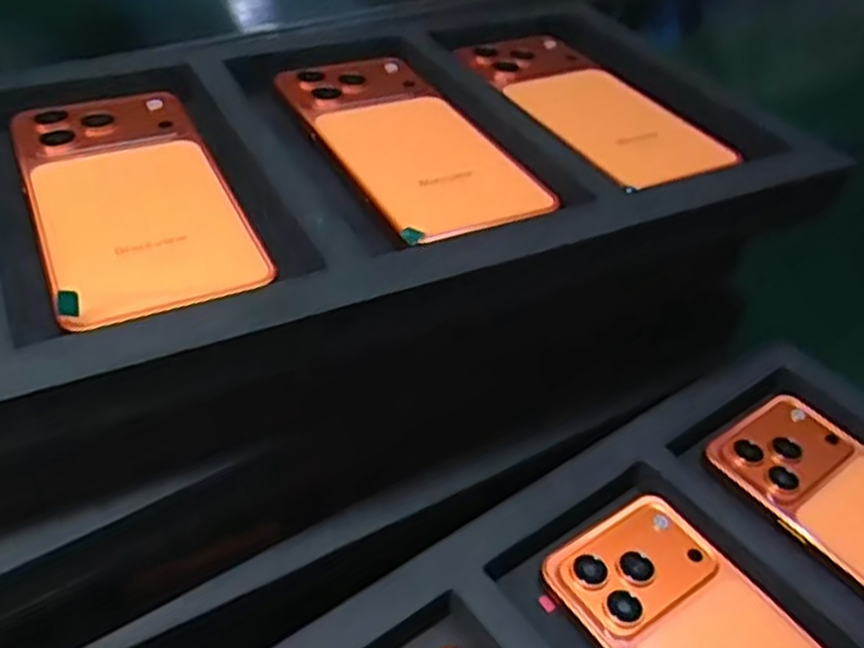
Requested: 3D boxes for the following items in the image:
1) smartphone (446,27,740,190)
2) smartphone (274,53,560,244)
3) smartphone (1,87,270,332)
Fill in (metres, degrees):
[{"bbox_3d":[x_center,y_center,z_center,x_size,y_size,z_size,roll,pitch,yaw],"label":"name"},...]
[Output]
[{"bbox_3d":[0.083,-0.112,0.410,0.075,0.015,0.171,-15,44,-22],"label":"smartphone"},{"bbox_3d":[-0.012,-0.088,0.370,0.074,0.008,0.164,-17,45,-23],"label":"smartphone"},{"bbox_3d":[-0.122,-0.055,0.322,0.075,0.009,0.154,-16,44,-23],"label":"smartphone"}]

